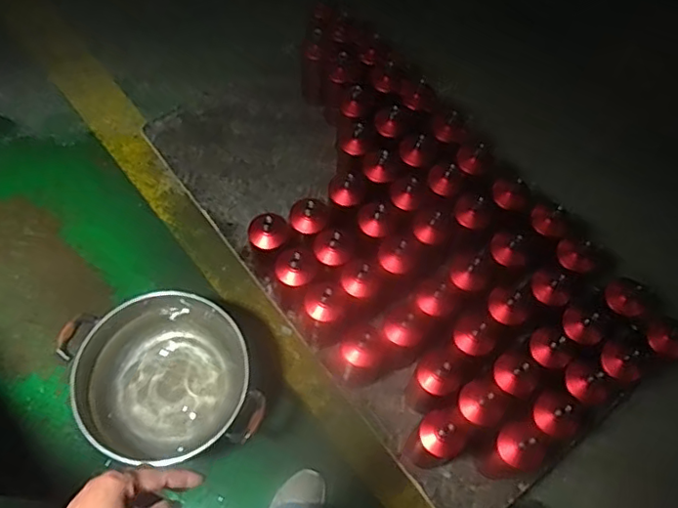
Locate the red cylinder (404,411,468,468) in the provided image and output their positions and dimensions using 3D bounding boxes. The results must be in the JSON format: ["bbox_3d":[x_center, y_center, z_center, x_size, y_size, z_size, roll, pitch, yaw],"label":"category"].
[{"bbox_3d":[0.181,0.347,1.092,0.088,0.216,0.081,0,65,-1],"label":"red cylinder"}]

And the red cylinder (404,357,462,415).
[{"bbox_3d":[0.179,0.258,1.149,0.082,0.172,0.084,39,70,16],"label":"red cylinder"}]

